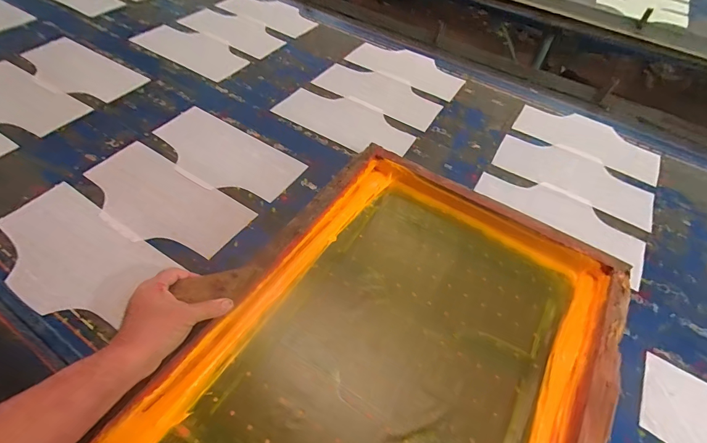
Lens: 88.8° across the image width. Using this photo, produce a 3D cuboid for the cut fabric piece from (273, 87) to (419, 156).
[{"bbox_3d":[-0.018,-0.237,0.849,0.326,0.010,0.155,27,56,18],"label":"cut fabric piece"}]

